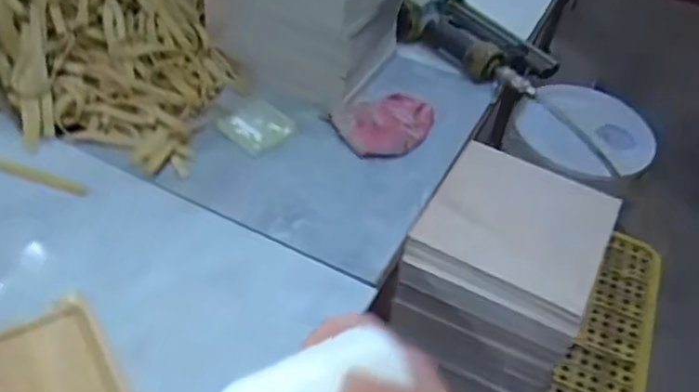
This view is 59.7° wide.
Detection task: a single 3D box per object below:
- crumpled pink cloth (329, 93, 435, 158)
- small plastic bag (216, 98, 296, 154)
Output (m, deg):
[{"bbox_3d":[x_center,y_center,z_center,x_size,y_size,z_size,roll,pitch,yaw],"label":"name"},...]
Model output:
[{"bbox_3d":[0.052,-0.094,0.756,0.125,0.031,0.094,-17,49,-22],"label":"crumpled pink cloth"},{"bbox_3d":[-0.114,-0.087,0.743,0.079,0.007,0.075,32,50,23],"label":"small plastic bag"}]

